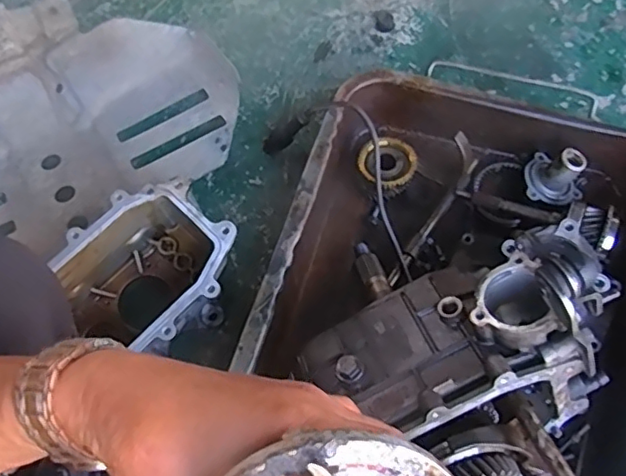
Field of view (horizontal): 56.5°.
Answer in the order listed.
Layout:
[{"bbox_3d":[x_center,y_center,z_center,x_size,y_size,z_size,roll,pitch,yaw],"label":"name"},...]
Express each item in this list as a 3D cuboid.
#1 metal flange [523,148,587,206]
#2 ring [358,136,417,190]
[{"bbox_3d":[0.319,-0.081,0.761,0.074,0.046,0.068,-1,66,2],"label":"metal flange"},{"bbox_3d":[0.100,-0.103,0.786,0.080,0.015,0.068,37,103,31],"label":"ring"}]

